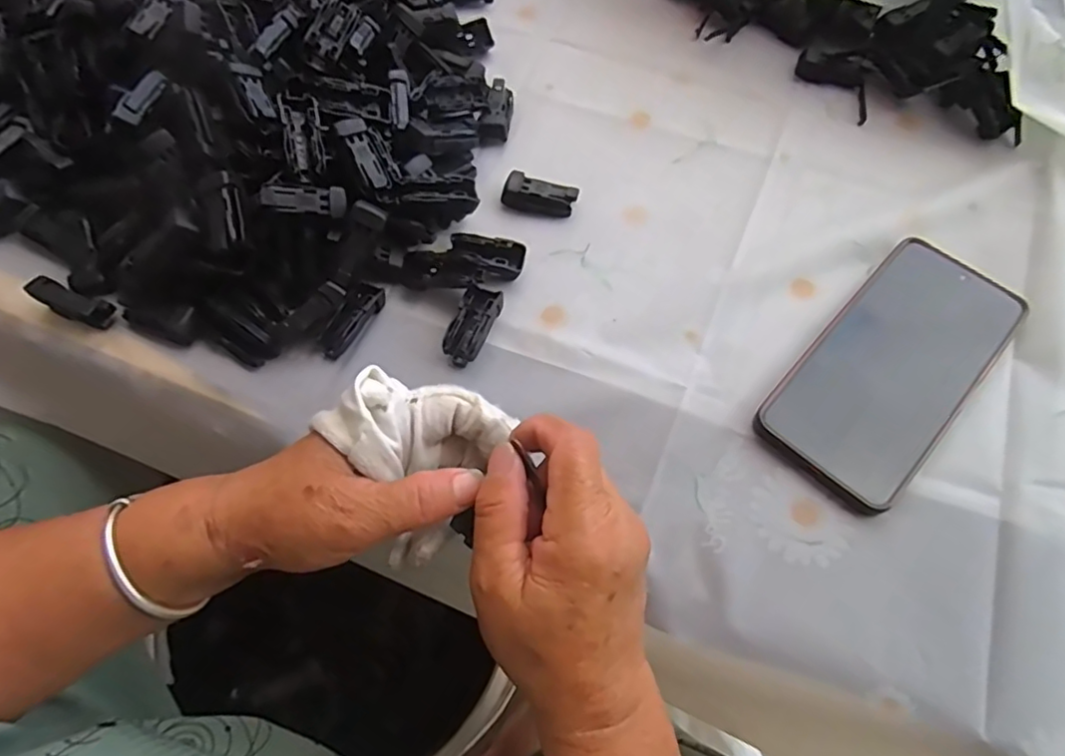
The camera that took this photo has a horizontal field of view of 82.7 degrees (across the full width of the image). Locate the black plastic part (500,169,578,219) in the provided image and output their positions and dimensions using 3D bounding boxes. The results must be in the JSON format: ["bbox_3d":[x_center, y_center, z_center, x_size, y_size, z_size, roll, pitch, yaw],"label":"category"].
[{"bbox_3d":[0.005,-0.118,0.391,0.047,0.012,0.019,14,68,4],"label":"black plastic part"}]

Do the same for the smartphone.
[{"bbox_3d":[0.201,-0.008,0.336,0.079,0.013,0.165,41,72,14],"label":"smartphone"}]

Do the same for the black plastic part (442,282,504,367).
[{"bbox_3d":[-0.034,-0.031,0.350,0.022,0.011,0.048,19,68,6],"label":"black plastic part"}]

